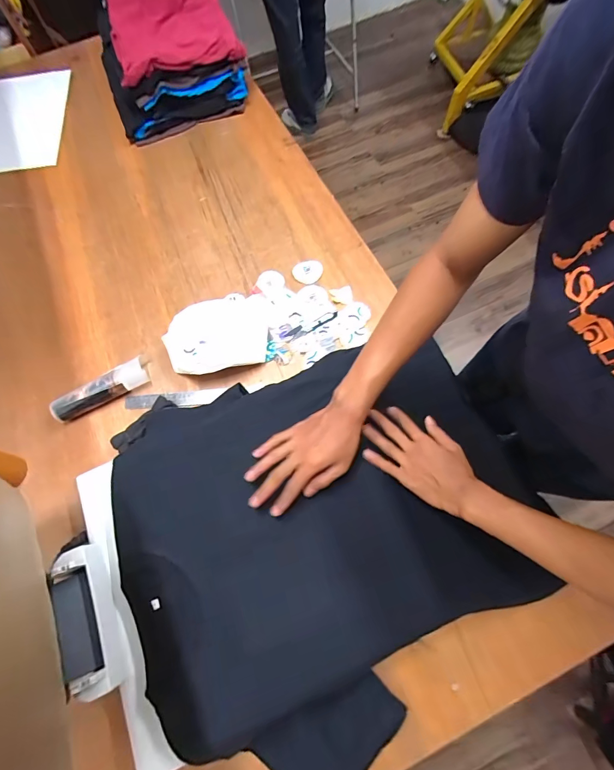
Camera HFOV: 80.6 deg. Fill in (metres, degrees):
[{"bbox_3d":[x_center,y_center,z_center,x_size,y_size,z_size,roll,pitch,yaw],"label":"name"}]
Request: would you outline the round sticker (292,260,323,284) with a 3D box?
[{"bbox_3d":[0.002,-0.251,0.803,0.066,0.004,0.053,-12,79,-2],"label":"round sticker"}]

